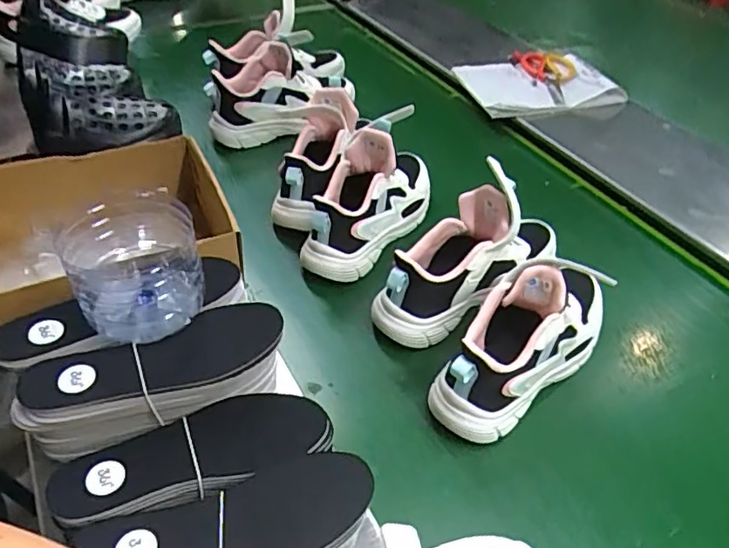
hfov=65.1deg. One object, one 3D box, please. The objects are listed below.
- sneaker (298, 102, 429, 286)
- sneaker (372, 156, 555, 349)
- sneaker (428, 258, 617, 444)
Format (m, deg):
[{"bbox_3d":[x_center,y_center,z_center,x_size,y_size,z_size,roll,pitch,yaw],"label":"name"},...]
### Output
[{"bbox_3d":[0.012,-0.118,0.746,0.090,0.151,0.246,20,46,20],"label":"sneaker"},{"bbox_3d":[0.130,-0.038,0.651,0.255,0.161,0.085,-31,51,-30],"label":"sneaker"},{"bbox_3d":[0.175,0.052,0.586,0.254,0.123,0.082,-31,51,-30],"label":"sneaker"}]

